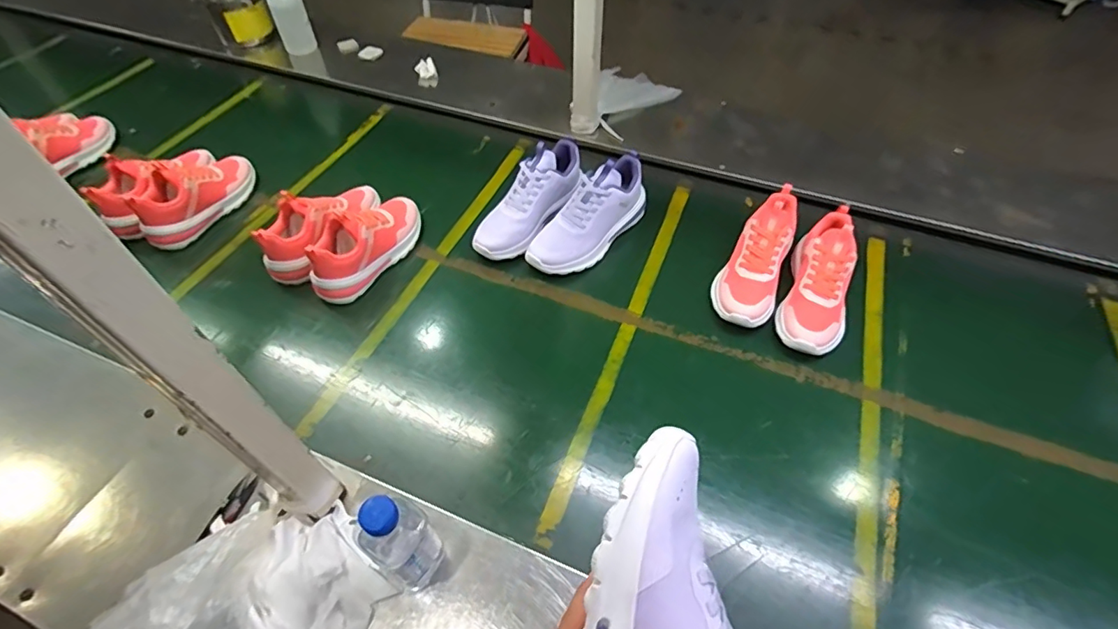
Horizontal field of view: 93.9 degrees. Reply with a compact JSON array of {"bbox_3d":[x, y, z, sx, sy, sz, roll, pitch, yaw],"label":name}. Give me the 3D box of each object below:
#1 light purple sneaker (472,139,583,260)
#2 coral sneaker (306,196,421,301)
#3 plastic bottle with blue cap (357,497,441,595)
[{"bbox_3d":[-0.052,-0.205,0.908,0.089,0.084,0.257,33,78,22],"label":"light purple sneaker"},{"bbox_3d":[-0.320,-0.125,0.860,0.092,0.105,0.218,28,56,19],"label":"coral sneaker"},{"bbox_3d":[-0.159,0.224,0.520,0.060,0.161,0.055,30,56,20],"label":"plastic bottle with blue cap"}]

